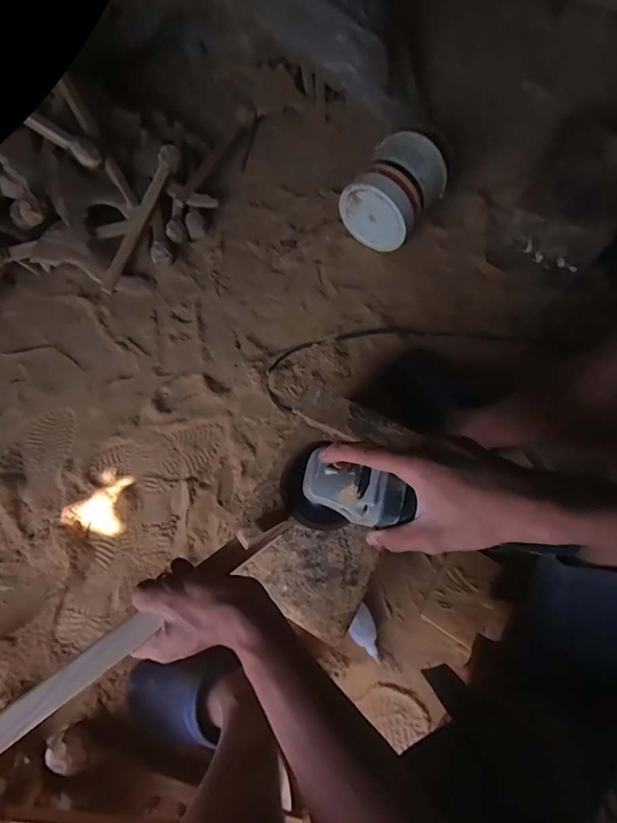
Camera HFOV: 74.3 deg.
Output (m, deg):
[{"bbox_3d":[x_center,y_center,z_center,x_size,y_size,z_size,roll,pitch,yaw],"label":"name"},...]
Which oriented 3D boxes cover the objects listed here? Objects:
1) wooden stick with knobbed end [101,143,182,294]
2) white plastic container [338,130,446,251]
[{"bbox_3d":[-0.403,-0.459,0.972,0.044,0.044,0.380,25,89,9],"label":"wooden stick with knobbed end"},{"bbox_3d":[0.199,-0.513,0.970,0.181,0.193,0.177,36,76,13],"label":"white plastic container"}]

